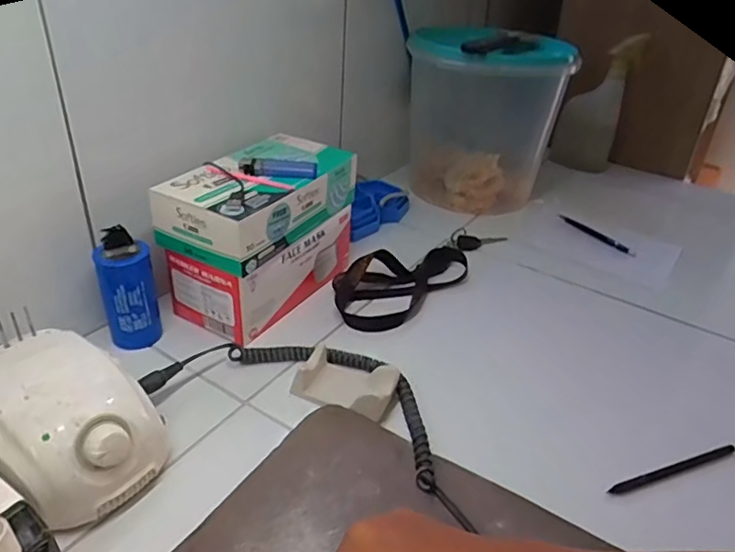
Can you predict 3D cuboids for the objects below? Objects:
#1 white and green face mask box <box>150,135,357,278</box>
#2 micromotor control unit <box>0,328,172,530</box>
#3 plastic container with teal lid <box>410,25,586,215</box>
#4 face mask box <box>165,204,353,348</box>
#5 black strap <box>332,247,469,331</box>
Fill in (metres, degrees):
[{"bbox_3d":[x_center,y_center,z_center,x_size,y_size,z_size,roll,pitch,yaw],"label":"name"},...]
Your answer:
[{"bbox_3d":[-0.112,-0.088,0.599,0.111,0.064,0.205,18,34,22],"label":"white and green face mask box"},{"bbox_3d":[-0.227,0.109,0.421,0.140,0.077,0.106,21,36,26],"label":"micromotor control unit"},{"bbox_3d":[0.185,-0.258,0.900,0.204,0.235,0.166,-11,35,-23],"label":"plastic container with teal lid"},{"bbox_3d":[-0.112,-0.022,0.635,0.101,0.074,0.197,21,36,25],"label":"face mask box"},{"bbox_3d":[0.048,0.000,0.674,0.202,0.029,0.098,-22,40,-35],"label":"black strap"}]

